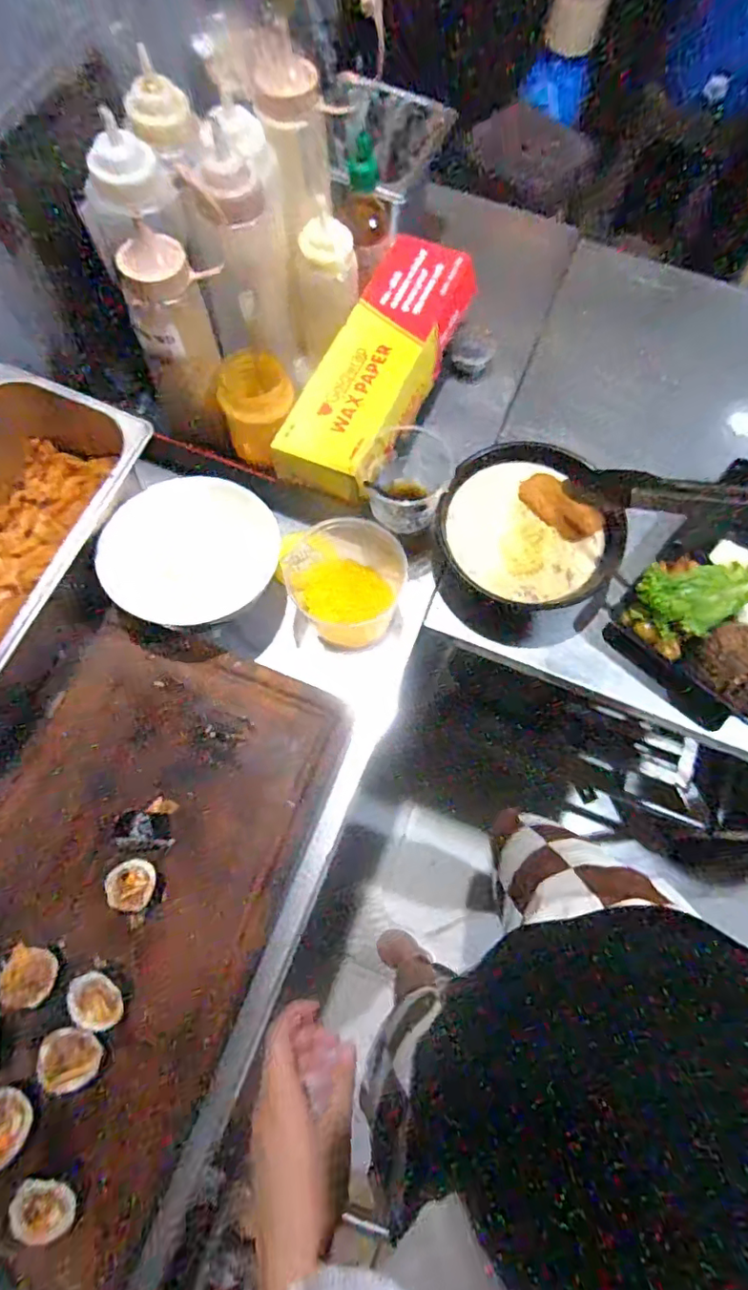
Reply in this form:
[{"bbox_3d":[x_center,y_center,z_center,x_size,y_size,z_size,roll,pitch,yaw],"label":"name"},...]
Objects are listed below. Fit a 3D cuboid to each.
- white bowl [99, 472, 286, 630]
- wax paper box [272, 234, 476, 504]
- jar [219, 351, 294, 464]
[{"bbox_3d":[-0.185,-0.097,0.573,0.136,0.061,0.171,40,75,11],"label":"white bowl"},{"bbox_3d":[0.010,-0.318,0.642,0.115,0.056,0.357,23,72,6],"label":"wax paper box"},{"bbox_3d":[-0.123,-0.251,0.610,0.075,0.089,0.082,-8,72,-4],"label":"jar"}]

